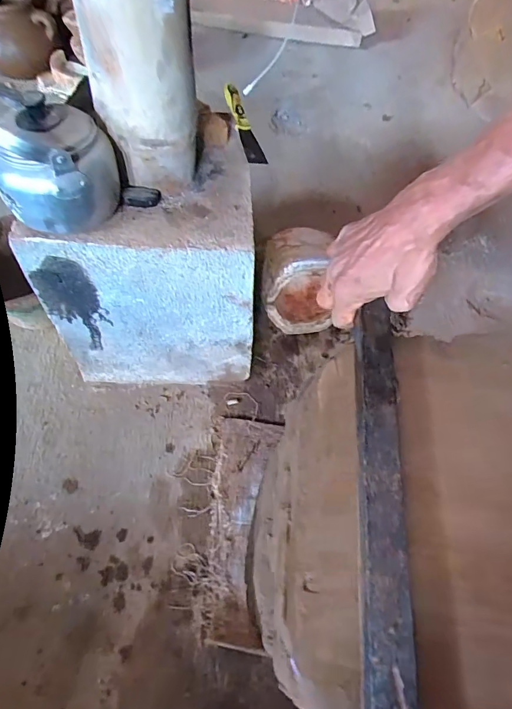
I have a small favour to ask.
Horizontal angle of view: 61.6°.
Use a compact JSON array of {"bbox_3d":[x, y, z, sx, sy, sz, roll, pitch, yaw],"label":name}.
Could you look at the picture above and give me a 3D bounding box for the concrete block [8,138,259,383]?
[{"bbox_3d":[-0.192,-0.132,0.833,0.346,0.420,0.223,-3,58,-6],"label":"concrete block"}]

